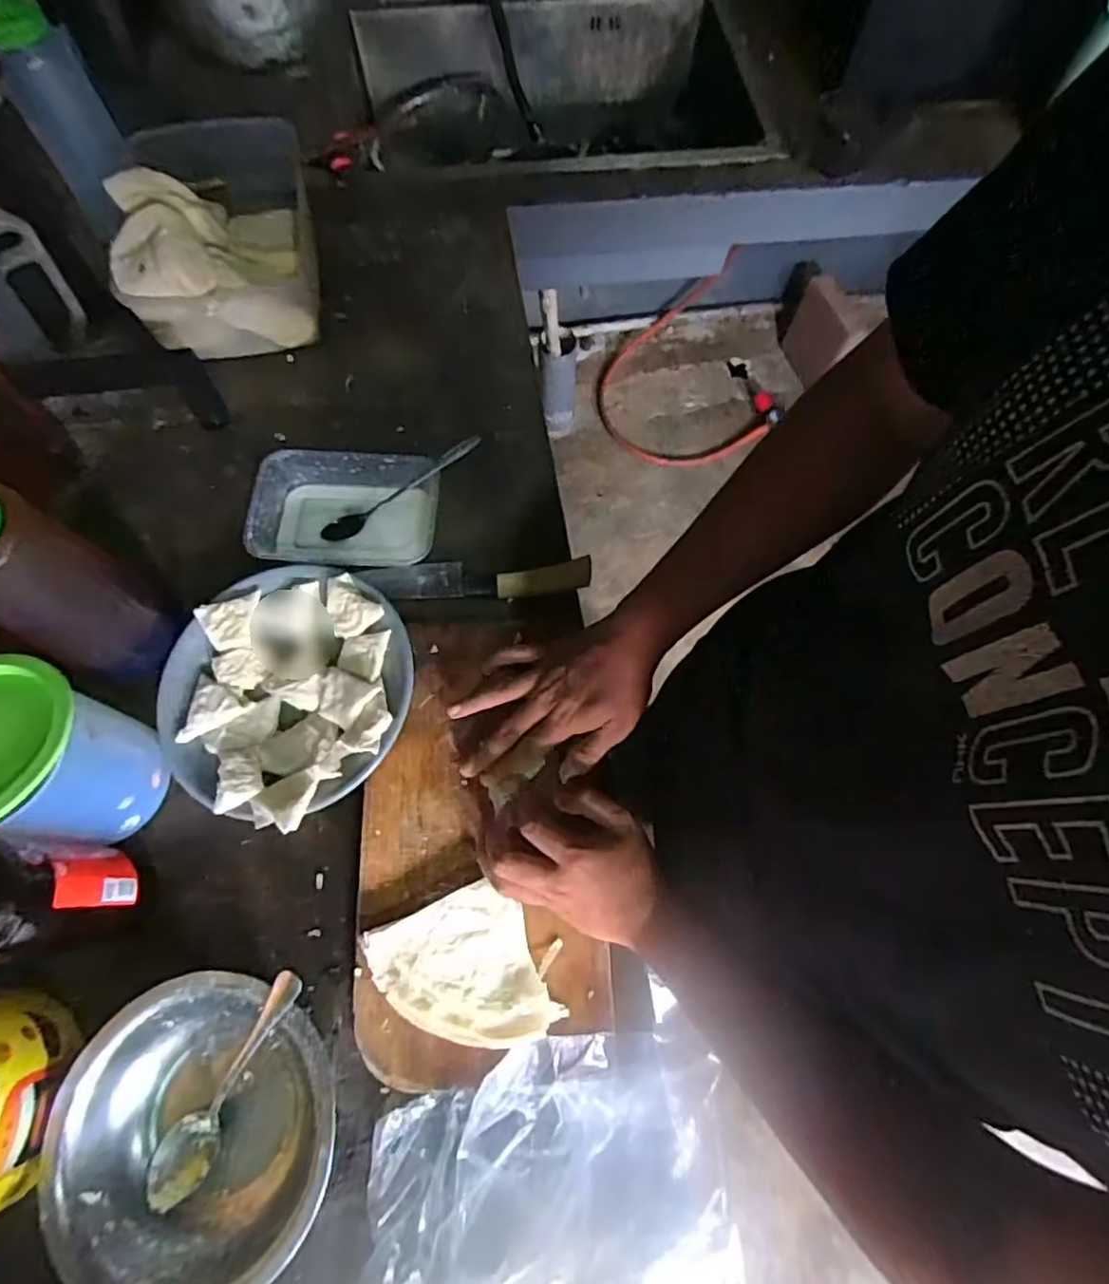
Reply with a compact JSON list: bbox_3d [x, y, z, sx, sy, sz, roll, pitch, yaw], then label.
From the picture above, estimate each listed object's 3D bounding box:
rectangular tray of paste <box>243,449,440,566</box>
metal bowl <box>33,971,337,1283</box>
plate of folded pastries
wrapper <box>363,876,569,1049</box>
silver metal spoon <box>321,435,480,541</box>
[{"bbox_3d":[-0.202,-0.127,0.616,0.171,0.035,0.116,-2,66,-2],"label":"rectangular tray of paste"},{"bbox_3d":[-0.238,0.331,0.431,0.183,0.069,0.182,1,66,-1],"label":"metal bowl"},{"bbox_3d":[-0.228,0.037,0.538,0.205,0.037,0.209,1,66,-1],"label":"plate of folded pastries"},{"bbox_3d":[-0.061,0.237,0.465,0.136,0.012,0.097,34,70,13],"label":"wrapper"},{"bbox_3d":[-0.147,-0.147,0.619,0.176,0.021,0.024,-31,70,2],"label":"silver metal spoon"}]

